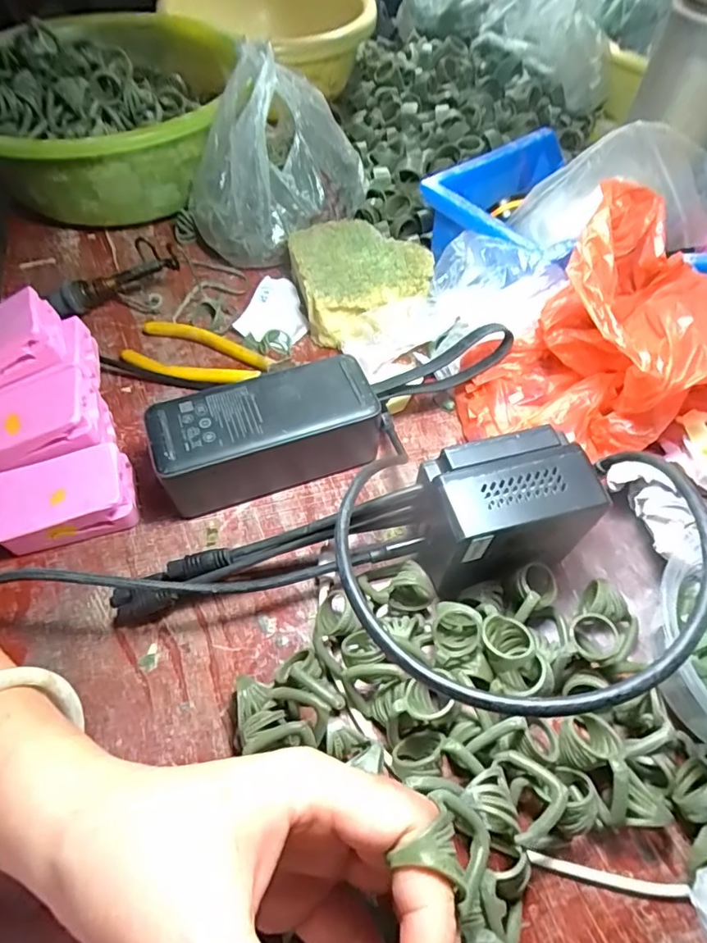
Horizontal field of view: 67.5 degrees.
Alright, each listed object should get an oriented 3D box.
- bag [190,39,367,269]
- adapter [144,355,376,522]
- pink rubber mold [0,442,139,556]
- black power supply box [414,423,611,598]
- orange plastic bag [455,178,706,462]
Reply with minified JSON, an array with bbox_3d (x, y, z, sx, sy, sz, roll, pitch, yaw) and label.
[{"bbox_3d":[-0.057,-0.244,0.420,0.144,0.126,0.086,-19,58,-12],"label":"bag"},{"bbox_3d":[-0.050,-0.019,0.319,0.129,0.052,0.058,-20,58,-12],"label":"adapter"},{"bbox_3d":[-0.169,0.016,0.310,0.072,0.029,0.047,-16,58,-10],"label":"pink rubber mold"},{"bbox_3d":[0.075,0.019,0.263,0.079,0.048,0.056,-14,57,-8],"label":"black power supply box"},{"bbox_3d":[0.142,-0.070,0.299,0.125,0.110,0.112,-16,58,-10],"label":"orange plastic bag"}]

